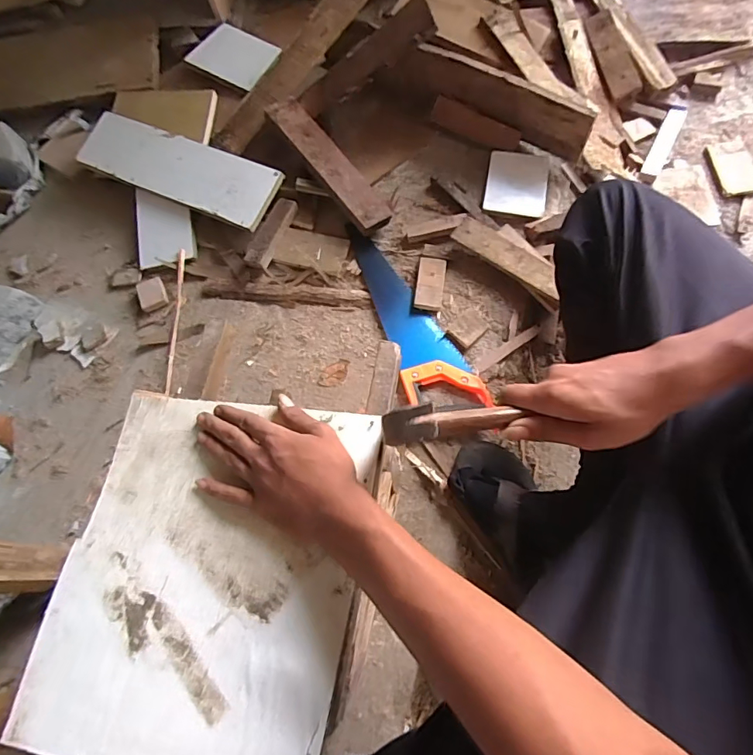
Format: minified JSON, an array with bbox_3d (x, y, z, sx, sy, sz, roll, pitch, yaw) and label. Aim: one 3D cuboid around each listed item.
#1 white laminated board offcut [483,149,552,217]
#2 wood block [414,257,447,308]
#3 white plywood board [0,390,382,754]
[{"bbox_3d":[0.249,-0.342,0.836,0.108,0.015,0.130,9,71,6],"label":"white laminated board offcut"},{"bbox_3d":[0.090,-0.156,0.789,0.044,0.016,0.089,8,71,5],"label":"wood block"},{"bbox_3d":[-0.149,0.169,0.415,0.258,0.008,0.304,7,68,10],"label":"white plywood board"}]

